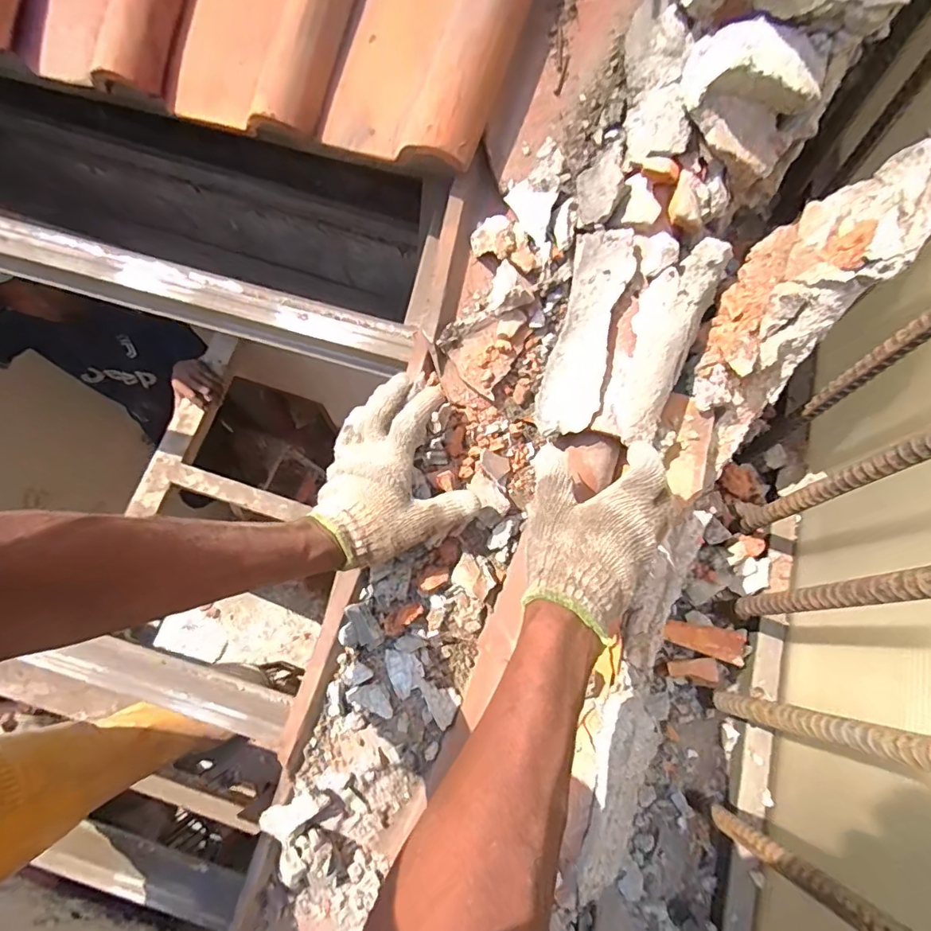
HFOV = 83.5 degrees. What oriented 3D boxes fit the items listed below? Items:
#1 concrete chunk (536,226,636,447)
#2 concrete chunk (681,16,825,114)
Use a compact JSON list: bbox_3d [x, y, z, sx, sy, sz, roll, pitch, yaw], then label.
[{"bbox_3d":[0.109,-0.120,0.487,0.052,0.037,0.191,15,92,4],"label":"concrete chunk"},{"bbox_3d":[0.235,-0.323,0.420,0.103,0.046,0.059,14,73,4],"label":"concrete chunk"}]

